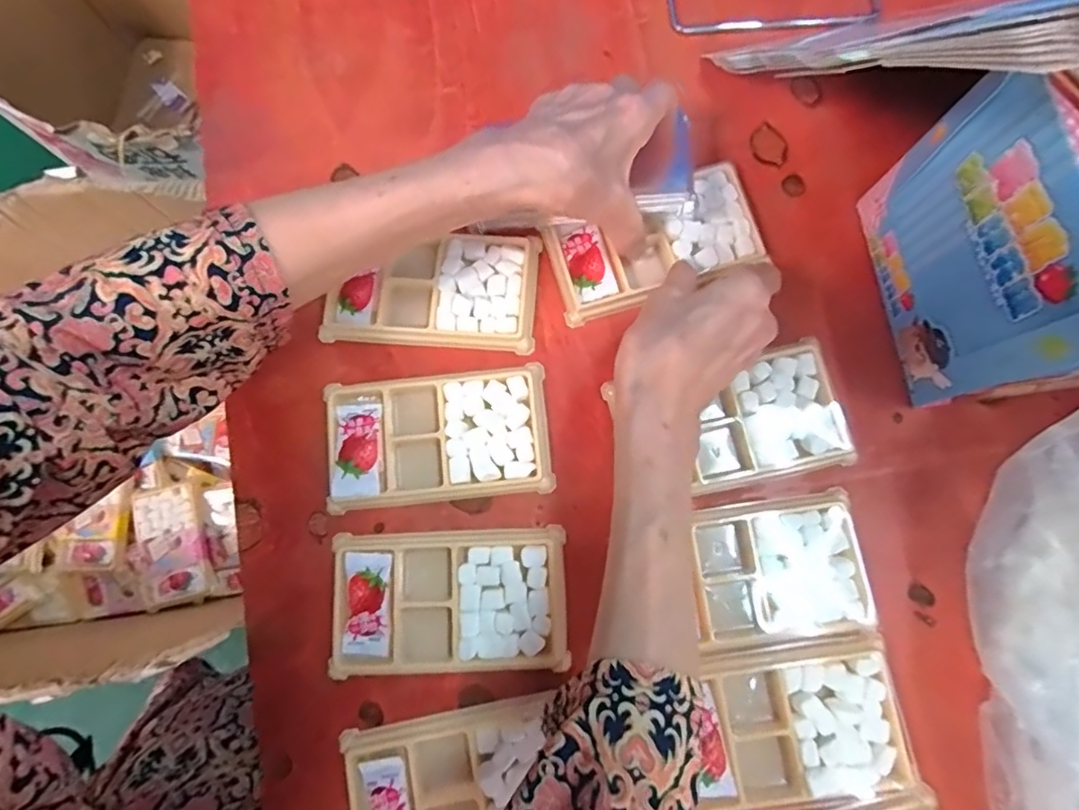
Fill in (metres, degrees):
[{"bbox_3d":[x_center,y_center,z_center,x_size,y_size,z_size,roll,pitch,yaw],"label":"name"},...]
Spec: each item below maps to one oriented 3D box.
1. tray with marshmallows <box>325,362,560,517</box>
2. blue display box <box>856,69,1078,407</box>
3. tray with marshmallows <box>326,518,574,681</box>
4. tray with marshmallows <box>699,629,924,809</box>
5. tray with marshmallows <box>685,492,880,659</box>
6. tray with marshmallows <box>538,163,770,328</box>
[{"bbox_3d":[-0.063,0.020,0.331,0.136,0.013,0.078,-6,78,0],"label":"tray with marshmallows"},{"bbox_3d":[0.243,-0.078,0.279,0.057,0.140,0.146,-13,78,-1],"label":"blue display box"},{"bbox_3d":[-0.052,0.114,0.315,0.135,0.013,0.076,-4,78,0],"label":"tray with marshmallows"},{"bbox_3d":[0.141,0.179,0.298,0.116,0.016,0.088,-12,78,-1],"label":"tray with marshmallows"},{"bbox_3d":[0.141,0.097,0.317,0.106,0.020,0.080,-9,78,-1],"label":"tray with marshmallows"},{"bbox_3d":[0.073,-0.106,0.355,0.133,0.016,0.068,-22,79,-1],"label":"tray with marshmallows"}]

